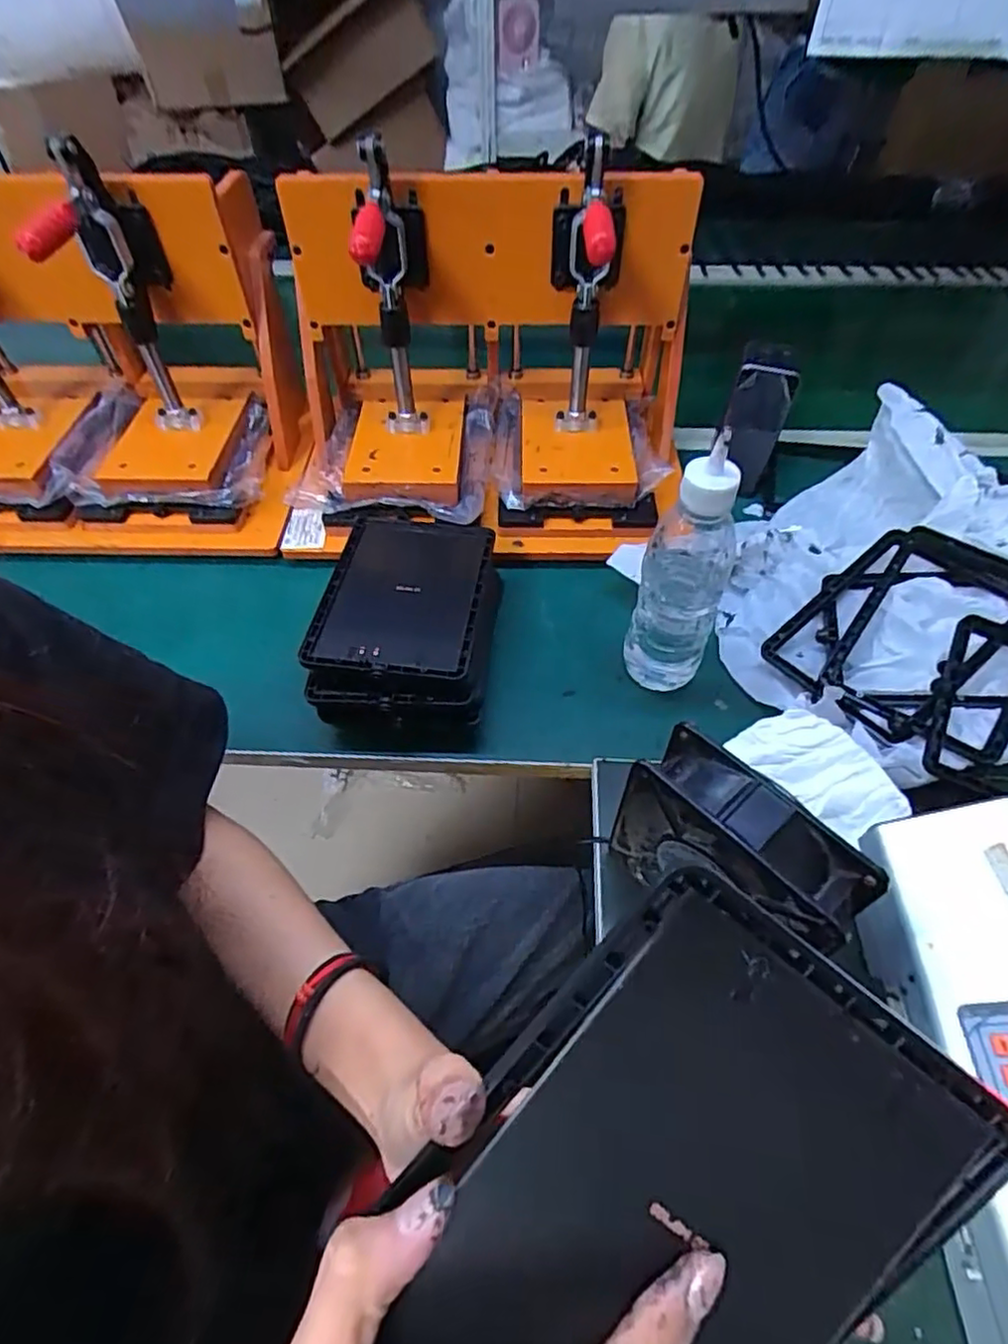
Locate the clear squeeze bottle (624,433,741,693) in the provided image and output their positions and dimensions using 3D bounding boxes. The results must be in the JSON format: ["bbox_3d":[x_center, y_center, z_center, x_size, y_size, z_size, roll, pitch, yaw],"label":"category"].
[{"bbox_3d":[0.121,-0.060,0.448,0.060,0.183,0.051,19,55,15],"label":"clear squeeze bottle"}]

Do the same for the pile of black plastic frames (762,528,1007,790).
[{"bbox_3d":[0.307,-0.014,0.469,0.184,0.062,0.178,-37,60,-24],"label":"pile of black plastic frames"}]

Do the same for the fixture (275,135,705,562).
[{"bbox_3d":[-0.019,-0.269,0.565,0.360,0.242,0.245,5,52,4],"label":"fixture"}]

